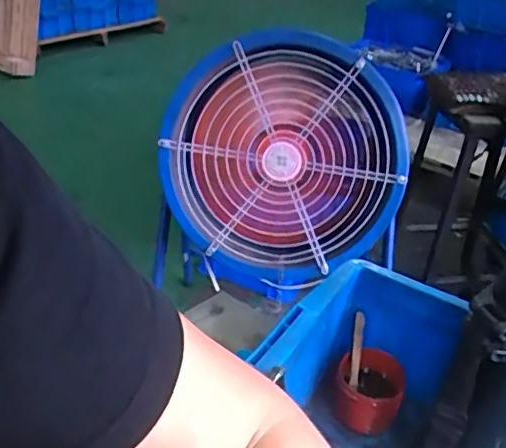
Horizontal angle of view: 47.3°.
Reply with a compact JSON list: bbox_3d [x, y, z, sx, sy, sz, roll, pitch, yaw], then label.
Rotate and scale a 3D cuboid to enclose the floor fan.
[{"bbox_3d":[0.063,-0.116,1.151,0.456,0.484,0.193,4,17,8],"label":"floor fan"}]

